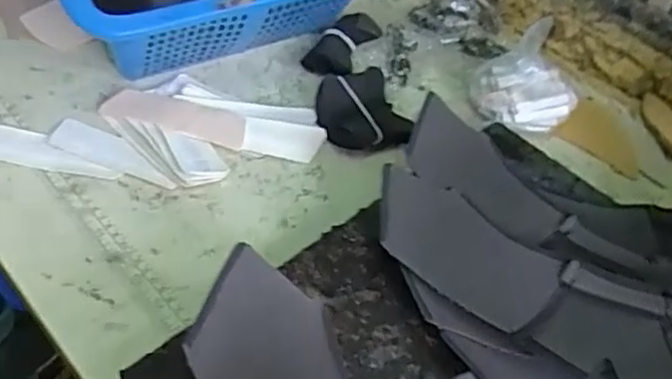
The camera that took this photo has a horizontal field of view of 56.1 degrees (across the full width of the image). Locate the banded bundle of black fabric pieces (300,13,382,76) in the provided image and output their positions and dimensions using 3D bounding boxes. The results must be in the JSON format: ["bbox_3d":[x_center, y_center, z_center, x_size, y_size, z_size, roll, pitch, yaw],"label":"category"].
[{"bbox_3d":[0.005,-0.142,0.610,0.038,0.025,0.084,28,51,17],"label":"banded bundle of black fabric pieces"}]

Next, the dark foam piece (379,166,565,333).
[{"bbox_3d":[0.080,0.035,0.408,0.128,0.011,0.070,37,56,20],"label":"dark foam piece"}]

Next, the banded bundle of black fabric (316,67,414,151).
[{"bbox_3d":[0.022,-0.066,0.532,0.070,0.030,0.072,3,48,-4],"label":"banded bundle of black fabric"}]

